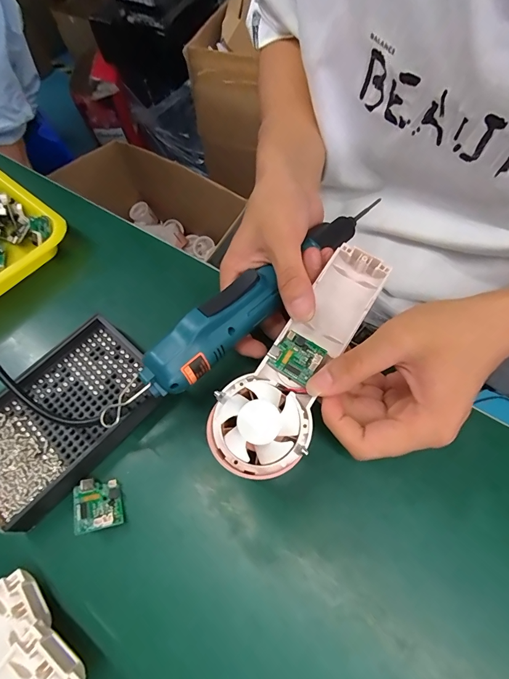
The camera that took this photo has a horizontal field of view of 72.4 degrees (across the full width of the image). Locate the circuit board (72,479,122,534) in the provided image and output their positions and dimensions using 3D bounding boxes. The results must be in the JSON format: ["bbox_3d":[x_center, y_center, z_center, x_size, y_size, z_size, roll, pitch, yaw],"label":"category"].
[{"bbox_3d":[-0.105,0.109,0.233,0.029,0.007,0.033,-2,52,-29],"label":"circuit board"}]

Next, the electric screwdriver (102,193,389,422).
[{"bbox_3d":[0.002,-0.032,0.251,0.030,0.032,0.257,42,68,19],"label":"electric screwdriver"}]

